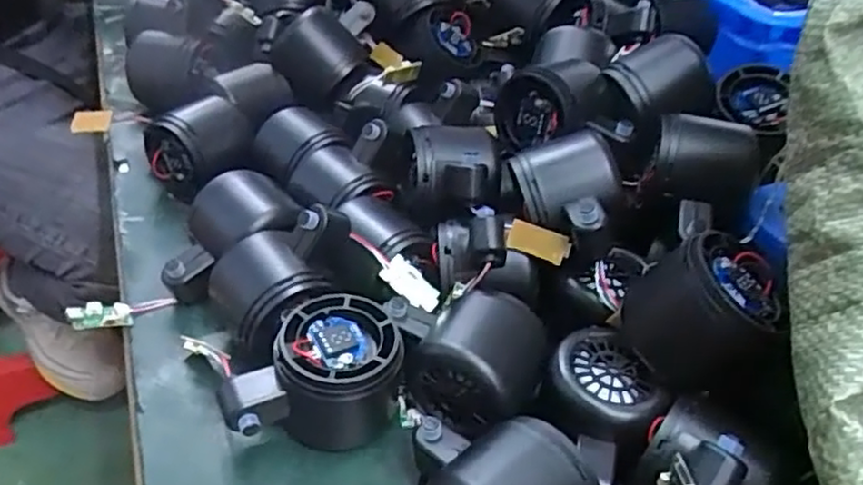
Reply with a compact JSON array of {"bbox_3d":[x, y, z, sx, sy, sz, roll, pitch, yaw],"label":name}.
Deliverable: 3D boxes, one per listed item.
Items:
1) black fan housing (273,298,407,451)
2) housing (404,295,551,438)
[{"bbox_3d":[-0.045,0.065,0.330,0.059,0.054,0.061,3,39,-5],"label":"black fan housing"},{"bbox_3d":[0.023,0.056,0.333,0.058,0.047,0.057,27,43,23],"label":"housing"}]

